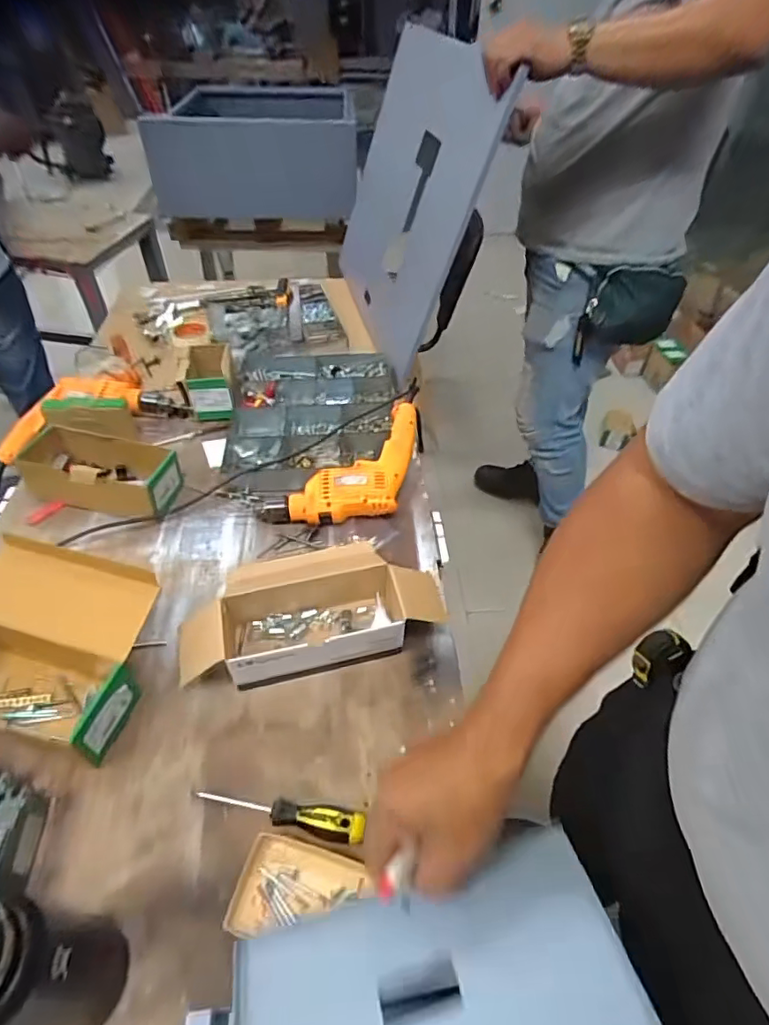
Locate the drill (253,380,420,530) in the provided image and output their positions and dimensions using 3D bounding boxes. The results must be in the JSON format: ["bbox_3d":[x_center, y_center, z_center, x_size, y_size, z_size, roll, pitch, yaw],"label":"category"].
[{"bbox_3d":[-0.043,-0.056,0.873,0.320,0.058,0.133,-36,56,-6],"label":"drill"}]

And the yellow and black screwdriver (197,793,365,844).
[{"bbox_3d":[-0.112,0.321,0.575,0.183,0.030,0.030,8,50,7],"label":"yellow and black screwdriver"}]

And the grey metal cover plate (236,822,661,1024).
[{"bbox_3d":[0.029,0.302,0.343,0.245,0.008,0.117,-15,37,-6],"label":"grey metal cover plate"}]

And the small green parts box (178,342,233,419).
[{"bbox_3d":[-0.354,-0.270,1.074,0.093,0.087,0.165,-11,51,-9],"label":"small green parts box"}]

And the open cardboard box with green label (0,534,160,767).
[{"bbox_3d":[-0.413,0.162,0.658,0.234,0.111,0.201,8,50,7],"label":"open cardboard box with green label"}]

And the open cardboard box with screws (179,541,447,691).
[{"bbox_3d":[-0.096,0.115,0.731,0.336,0.073,0.192,-10,50,-8],"label":"open cardboard box with screws"}]

